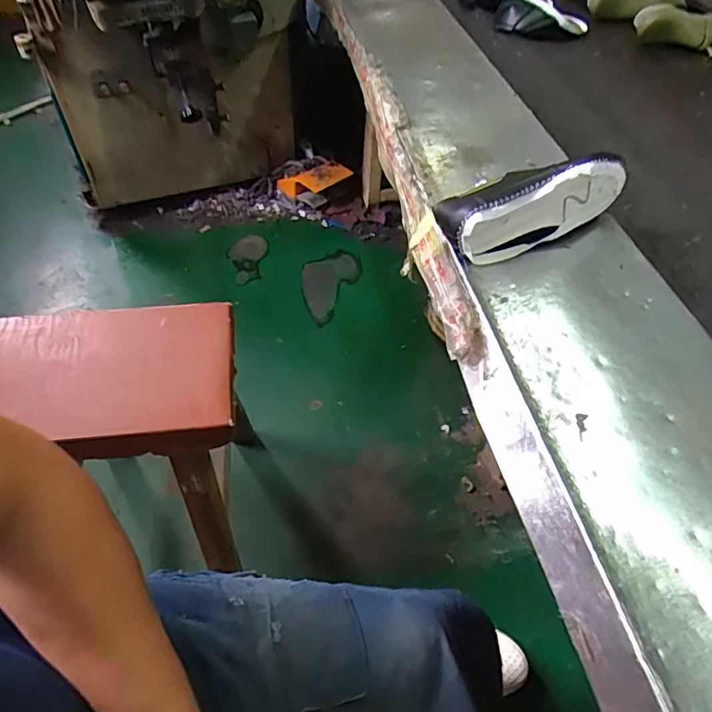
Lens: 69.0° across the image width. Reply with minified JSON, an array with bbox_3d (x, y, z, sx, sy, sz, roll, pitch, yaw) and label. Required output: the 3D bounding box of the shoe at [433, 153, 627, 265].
[{"bbox_3d":[0.208,-0.187,0.614,0.235,0.091,0.102,-23,53,-19],"label":"shoe"}]

